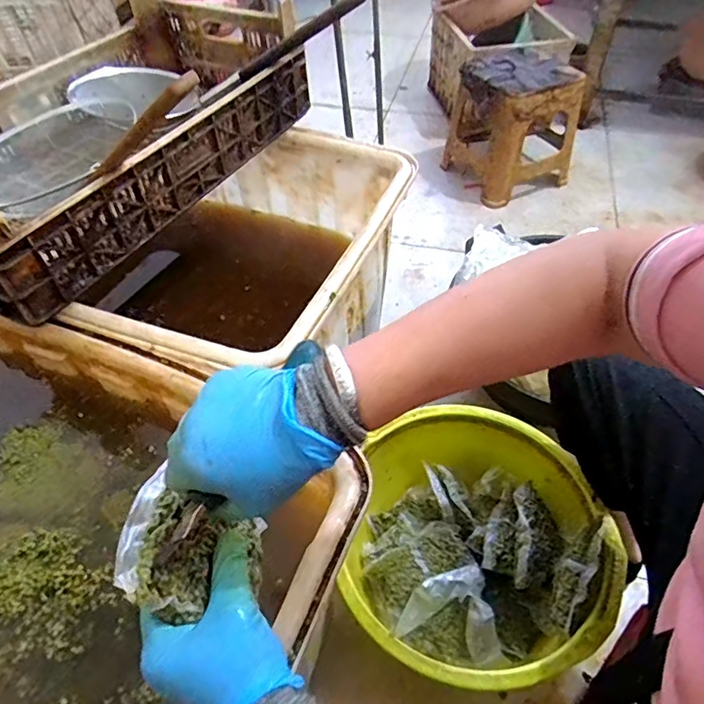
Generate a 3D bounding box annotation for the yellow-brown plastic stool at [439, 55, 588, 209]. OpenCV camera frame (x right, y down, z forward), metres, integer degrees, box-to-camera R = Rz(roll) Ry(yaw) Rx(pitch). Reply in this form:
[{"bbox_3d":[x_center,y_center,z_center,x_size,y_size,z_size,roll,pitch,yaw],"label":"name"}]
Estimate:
[{"bbox_3d":[0.498,-0.667,1.549,0.327,0.330,0.291,-31,55,-22],"label":"yellow-brown plastic stool"}]

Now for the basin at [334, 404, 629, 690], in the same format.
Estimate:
[{"bbox_3d":[0.192,0.302,0.805,0.364,0.172,0.383,-1,49,1],"label":"basin"}]

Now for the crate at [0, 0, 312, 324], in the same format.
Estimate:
[{"bbox_3d":[-0.415,-0.371,0.847,0.399,0.166,0.672,23,54,20],"label":"crate"}]

